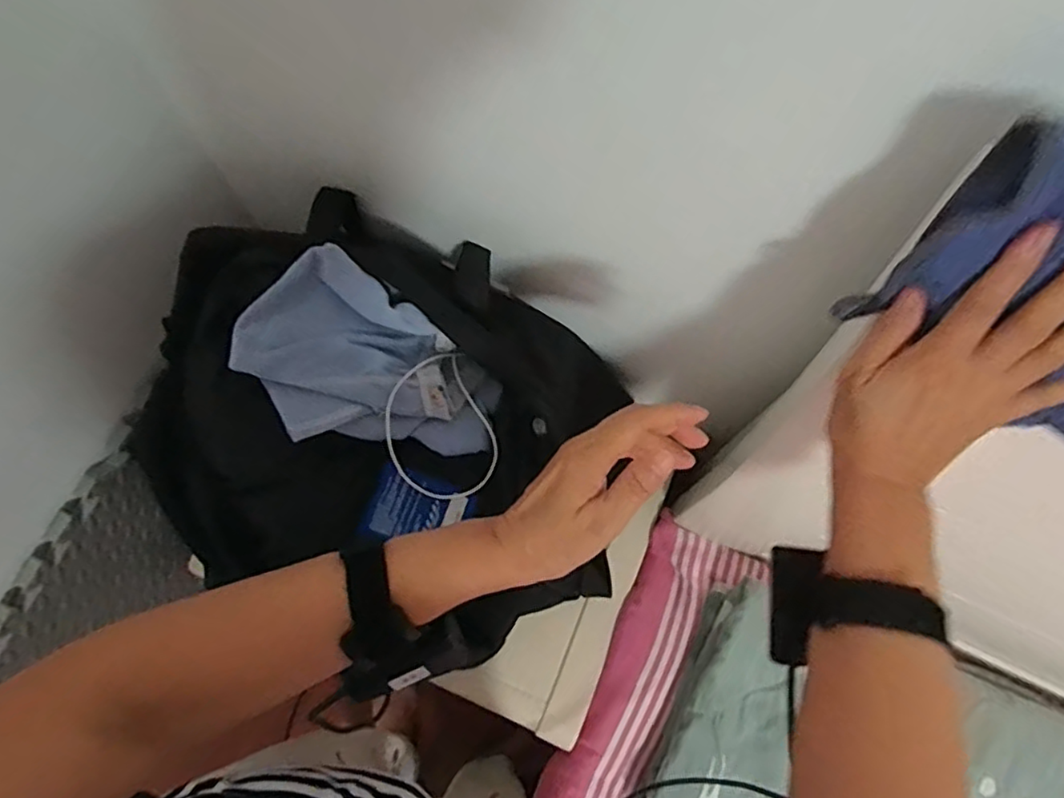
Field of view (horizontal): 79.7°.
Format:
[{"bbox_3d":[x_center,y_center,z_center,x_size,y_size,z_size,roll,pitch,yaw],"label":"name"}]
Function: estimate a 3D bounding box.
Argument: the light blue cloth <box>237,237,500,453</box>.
[{"bbox_3d":[-0.143,-0.017,0.569,0.227,0.036,0.141,39,79,-13],"label":"light blue cloth"}]

